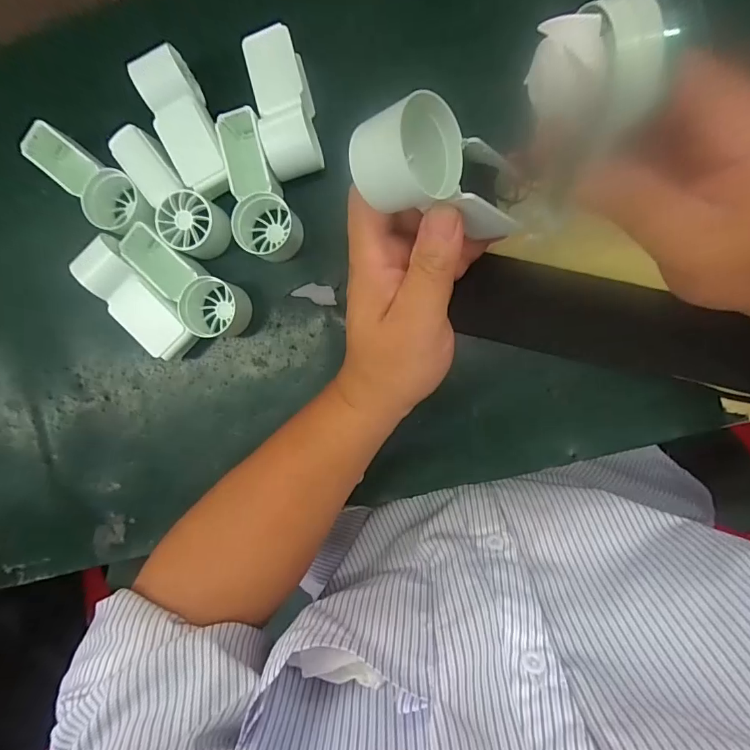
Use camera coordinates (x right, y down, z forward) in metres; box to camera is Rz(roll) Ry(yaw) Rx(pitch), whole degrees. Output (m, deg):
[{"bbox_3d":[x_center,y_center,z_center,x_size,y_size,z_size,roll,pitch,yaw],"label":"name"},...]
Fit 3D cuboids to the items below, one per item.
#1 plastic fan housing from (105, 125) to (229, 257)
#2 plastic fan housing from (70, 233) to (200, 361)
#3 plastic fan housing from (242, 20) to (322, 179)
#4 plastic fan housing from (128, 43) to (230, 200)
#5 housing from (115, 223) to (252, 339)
[{"bbox_3d":[-0.135,-0.120,0.311,0.036,0.031,0.102,-37,89,8],"label":"plastic fan housing"},{"bbox_3d":[-0.163,-0.052,0.317,0.038,0.036,0.093,-41,88,8],"label":"plastic fan housing"},{"bbox_3d":[-0.060,-0.179,0.299,0.034,0.031,0.092,-13,92,7],"label":"plastic fan housing"},{"bbox_3d":[-0.126,-0.166,0.305,0.033,0.033,0.088,-21,91,8],"label":"plastic fan housing"},{"bbox_3d":[-0.134,-0.063,0.316,0.093,0.033,0.038,39,97,3],"label":"housing"}]

